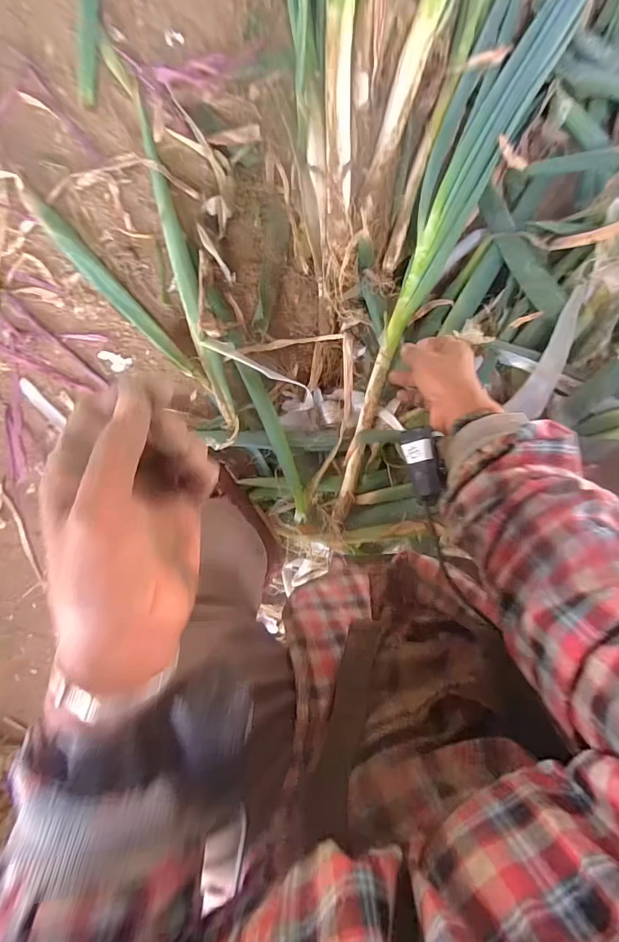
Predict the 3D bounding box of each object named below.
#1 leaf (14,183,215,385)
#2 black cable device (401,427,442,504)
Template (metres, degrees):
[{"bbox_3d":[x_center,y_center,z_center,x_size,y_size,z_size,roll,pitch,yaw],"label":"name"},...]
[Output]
[{"bbox_3d":[-0.283,-0.258,0.596,0.031,0.022,0.367,-41,97,7],"label":"leaf"},{"bbox_3d":[0.103,-0.007,0.368,0.028,0.018,0.071,-7,69,2],"label":"black cable device"}]

